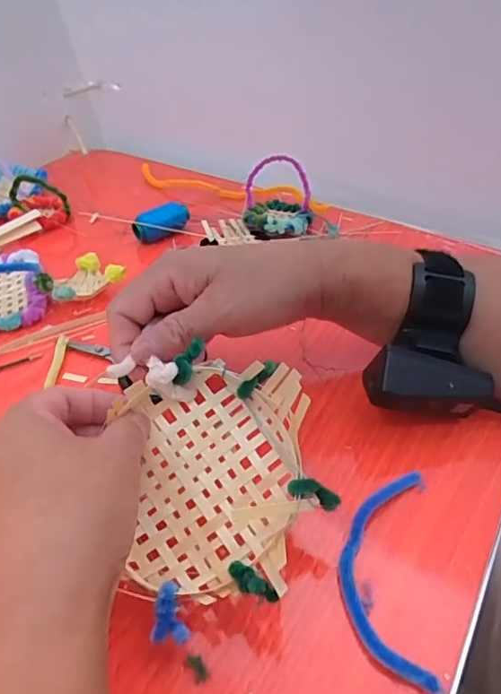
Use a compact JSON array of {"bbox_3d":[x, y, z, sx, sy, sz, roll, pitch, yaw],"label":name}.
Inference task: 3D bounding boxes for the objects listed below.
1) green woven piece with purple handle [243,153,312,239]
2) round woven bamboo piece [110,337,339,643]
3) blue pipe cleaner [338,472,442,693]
[{"bbox_3d":[0.026,-0.147,0.489,0.063,0.059,0.054,1,43,2],"label":"green woven piece with purple handle"},{"bbox_3d":[-0.011,0.061,0.247,0.089,0.030,0.120,-11,66,0],"label":"round woven bamboo piece"},{"bbox_3d":[0.066,0.106,0.253,0.042,0.008,0.104,6,43,7],"label":"blue pipe cleaner"}]

